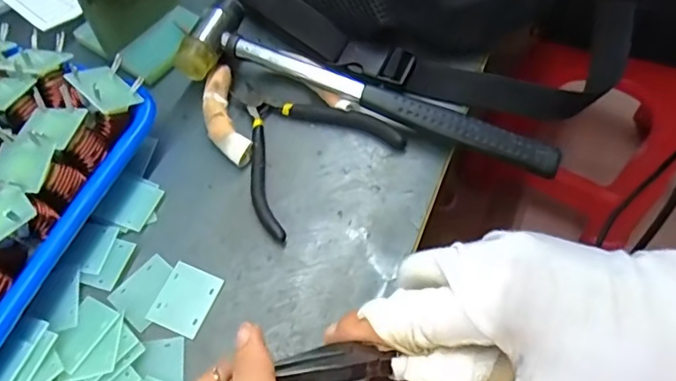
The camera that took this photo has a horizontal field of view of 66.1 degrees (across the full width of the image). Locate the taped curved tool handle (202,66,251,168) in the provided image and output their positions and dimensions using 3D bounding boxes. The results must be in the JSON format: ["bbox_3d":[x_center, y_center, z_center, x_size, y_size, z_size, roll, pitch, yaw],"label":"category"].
[{"bbox_3d":[-0.074,-0.048,0.338,0.024,0.016,0.073,-16,61,-10],"label":"taped curved tool handle"}]

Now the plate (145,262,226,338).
[{"bbox_3d":[-0.082,0.058,0.280,0.029,0.004,0.035,20,61,10],"label":"plate"}]

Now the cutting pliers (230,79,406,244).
[{"bbox_3d":[-0.033,-0.038,0.334,0.102,0.010,0.114,-37,67,-20],"label":"cutting pliers"}]

